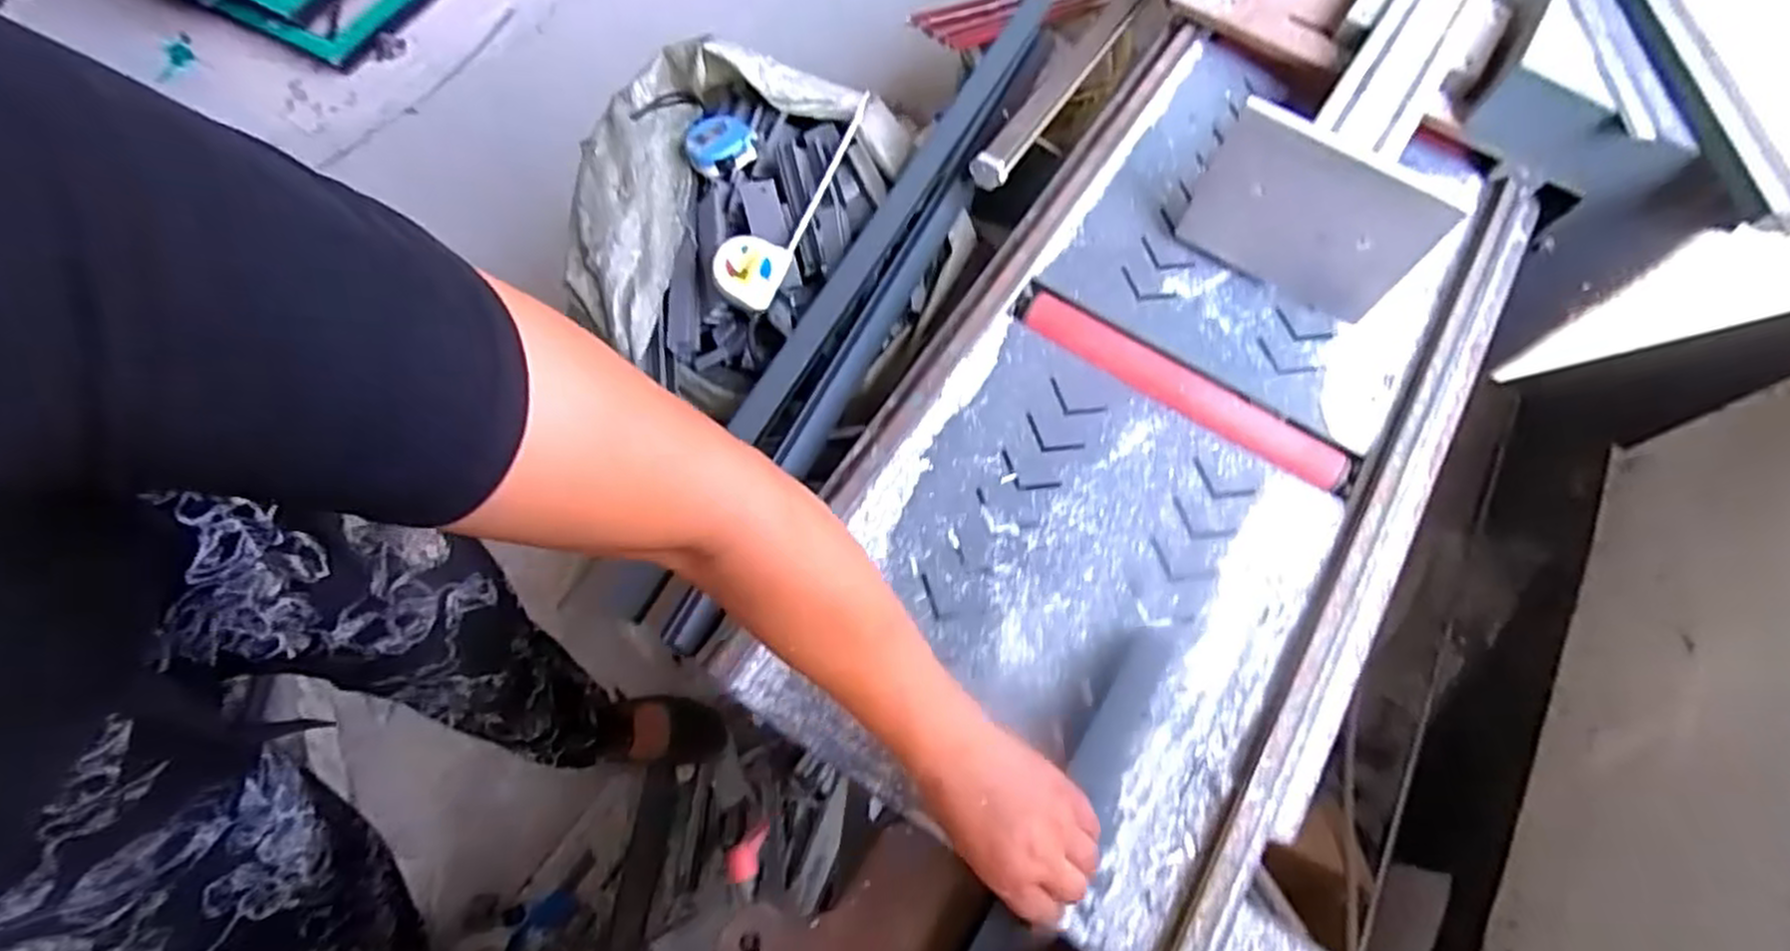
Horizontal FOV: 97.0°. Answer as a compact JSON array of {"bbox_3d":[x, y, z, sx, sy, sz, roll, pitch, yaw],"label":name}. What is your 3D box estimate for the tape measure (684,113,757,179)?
[{"bbox_3d":[-0.186,-0.349,0.844,0.065,0.030,0.065,1,66,-2],"label":"tape measure"}]

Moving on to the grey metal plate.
[{"bbox_3d":[0.342,-0.213,0.659,0.177,0.165,0.015,32,71,12],"label":"grey metal plate"}]

